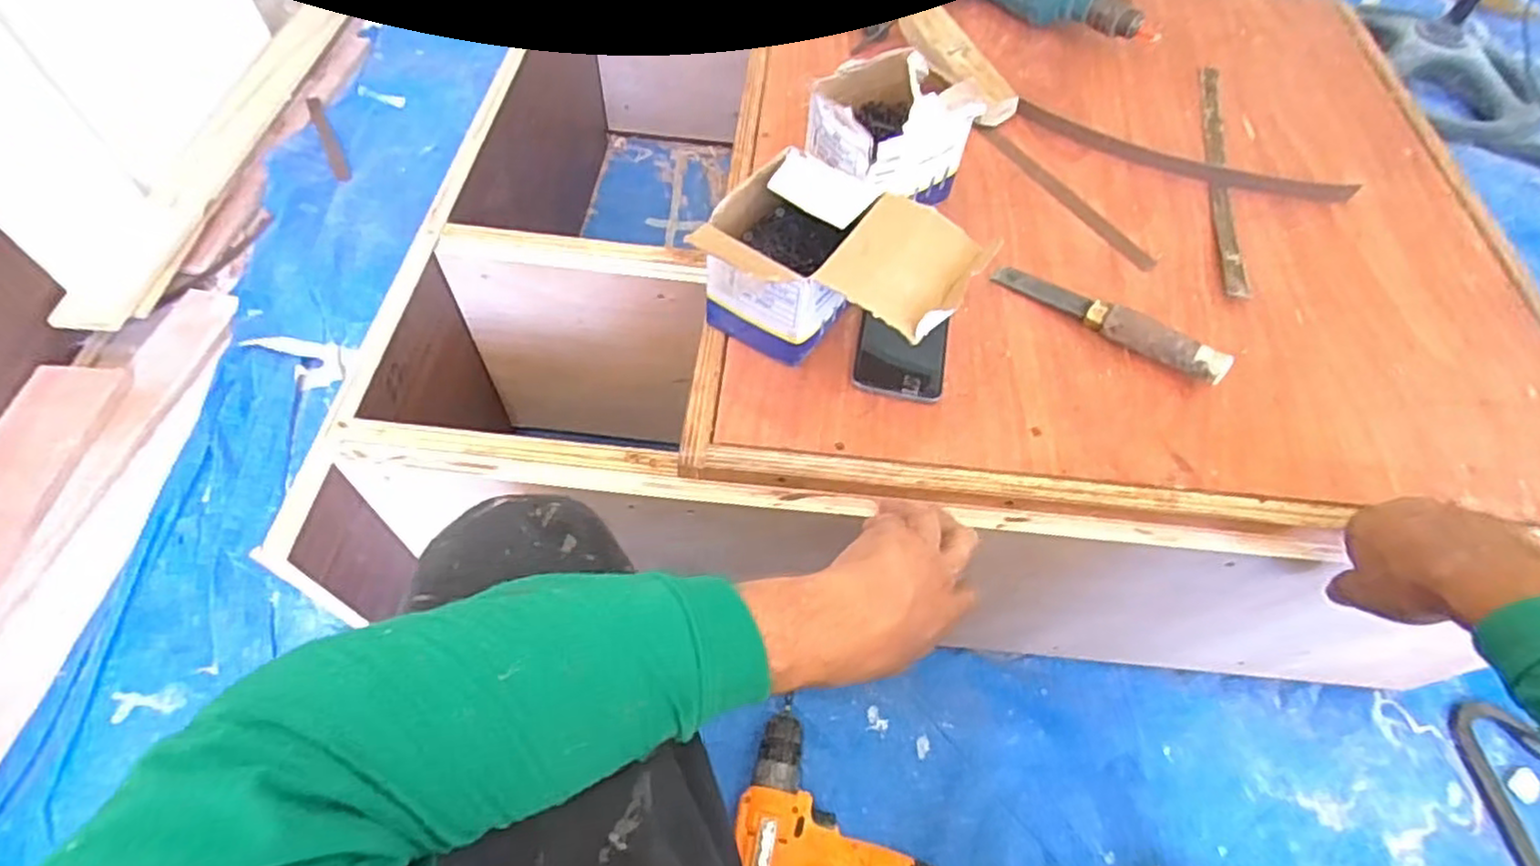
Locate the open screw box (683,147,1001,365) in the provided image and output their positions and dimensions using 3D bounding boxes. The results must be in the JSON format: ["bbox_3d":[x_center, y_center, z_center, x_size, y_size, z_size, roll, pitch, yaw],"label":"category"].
[{"bbox_3d":[0.049,-0.116,0.563,0.187,0.129,0.144,27,60,14],"label":"open screw box"}]

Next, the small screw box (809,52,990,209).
[{"bbox_3d":[0.103,-0.268,0.665,0.127,0.114,0.103,-28,63,-19],"label":"small screw box"}]

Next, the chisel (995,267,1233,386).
[{"bbox_3d":[0.291,-0.101,0.624,0.202,0.036,0.026,36,63,19],"label":"chisel"}]

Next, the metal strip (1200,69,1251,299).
[{"bbox_3d":[0.478,-0.279,0.767,0.023,0.010,0.375,13,58,5],"label":"metal strip"}]

